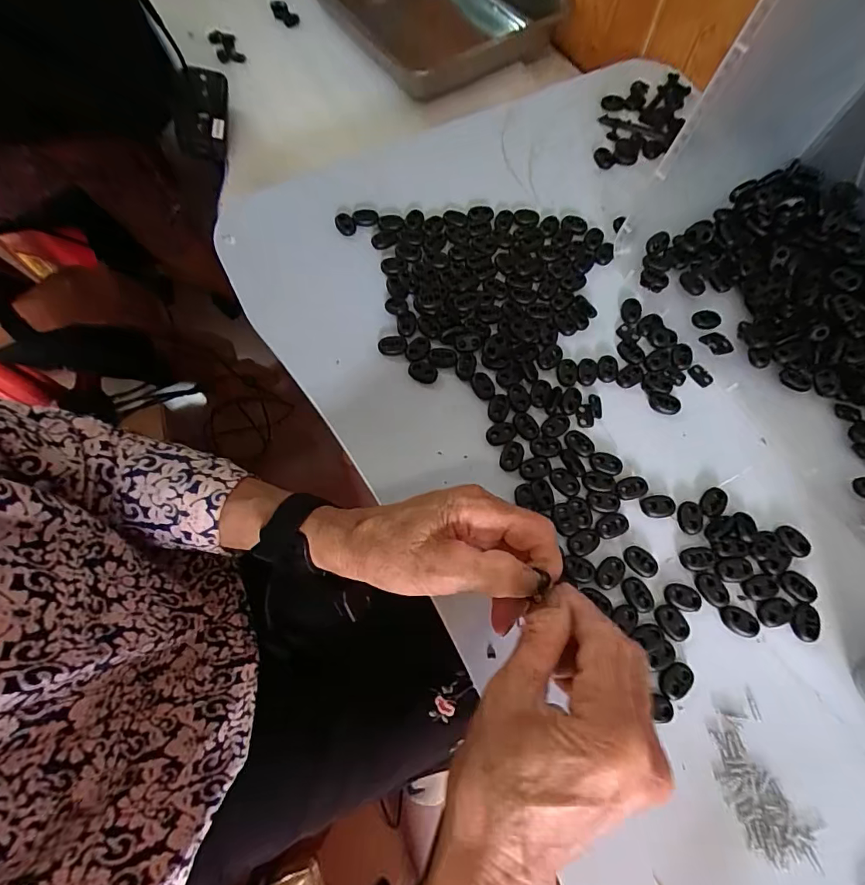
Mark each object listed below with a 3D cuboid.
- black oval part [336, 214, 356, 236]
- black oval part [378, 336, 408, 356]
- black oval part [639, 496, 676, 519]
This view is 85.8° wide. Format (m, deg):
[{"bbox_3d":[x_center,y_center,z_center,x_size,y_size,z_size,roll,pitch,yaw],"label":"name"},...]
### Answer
[{"bbox_3d":[-0.071,-0.179,0.382,0.015,0.007,0.020,-16,69,-5],"label":"black oval part"},{"bbox_3d":[-0.030,-0.074,0.354,0.021,0.005,0.016,-5,69,0],"label":"black oval part"},{"bbox_3d":[0.152,0.043,0.311,0.022,0.004,0.015,-7,69,-1],"label":"black oval part"}]

